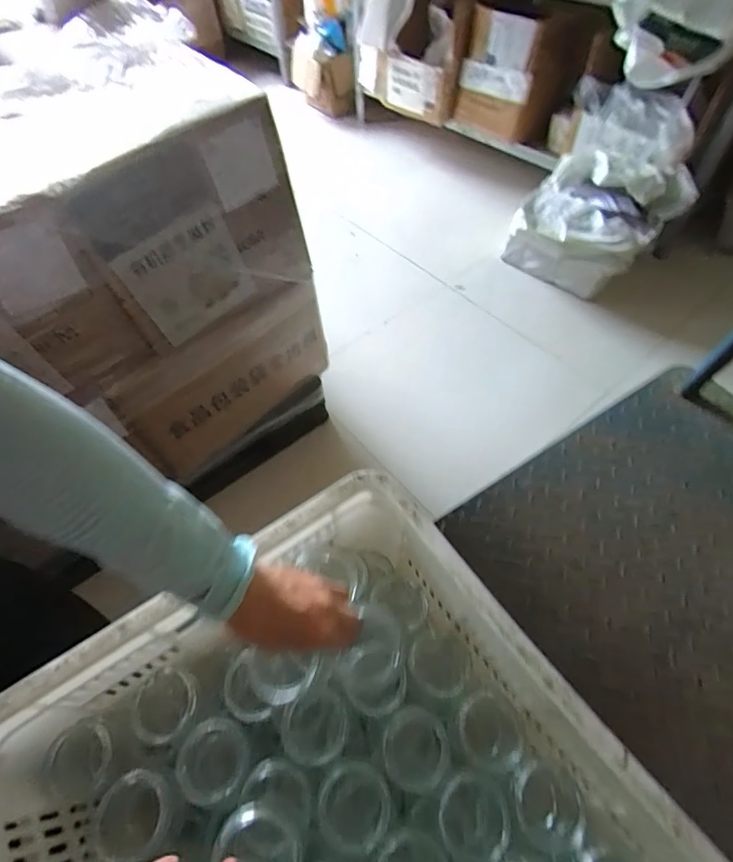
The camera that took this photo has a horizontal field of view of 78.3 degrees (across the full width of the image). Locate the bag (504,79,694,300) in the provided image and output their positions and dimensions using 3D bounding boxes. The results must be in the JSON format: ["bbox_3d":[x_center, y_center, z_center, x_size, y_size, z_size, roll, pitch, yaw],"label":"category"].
[{"bbox_3d":[0.652,-0.630,1.273,0.393,0.439,0.322,32,63,23],"label":"bag"}]

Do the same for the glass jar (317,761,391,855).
[{"bbox_3d":[-0.009,0.364,0.441,0.061,0.101,0.058,-2,56,3],"label":"glass jar"}]

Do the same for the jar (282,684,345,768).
[{"bbox_3d":[-0.053,0.303,0.466,0.063,0.064,0.070,3,56,6],"label":"jar"}]

